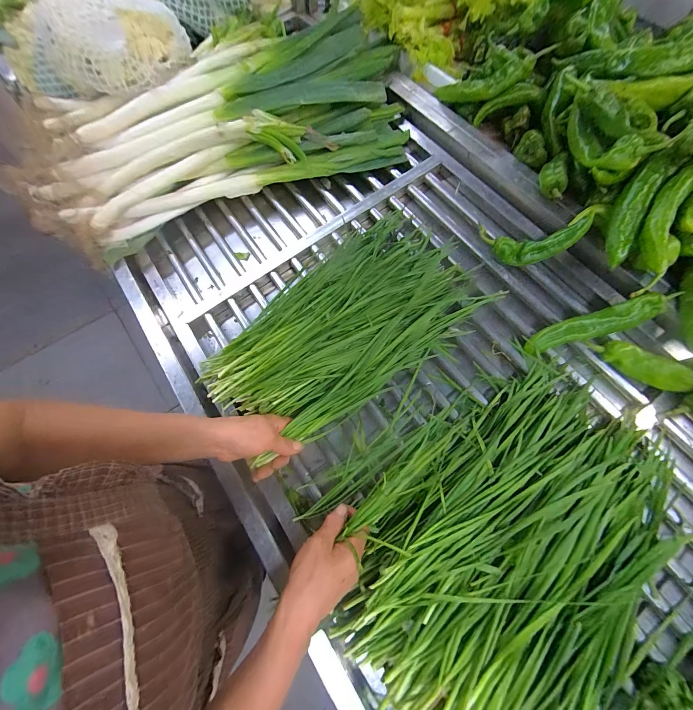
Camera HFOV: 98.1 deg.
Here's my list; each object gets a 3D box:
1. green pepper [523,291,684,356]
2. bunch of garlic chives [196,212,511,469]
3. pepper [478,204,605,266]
[{"bbox_3d":[0.378,-0.048,0.446,0.211,0.025,0.037,-19,68,8],"label":"green pepper"},{"bbox_3d":[0.008,-0.049,0.481,0.439,0.052,0.256,-41,74,-17],"label":"bunch of garlic chives"},{"bbox_3d":[0.324,-0.199,0.501,0.178,0.045,0.073,-12,67,17],"label":"pepper"}]

